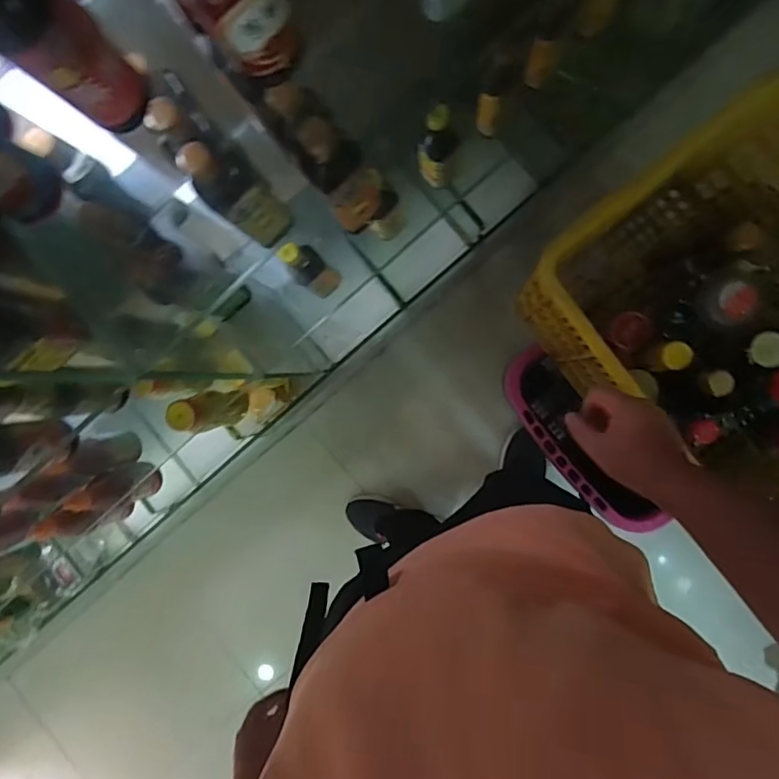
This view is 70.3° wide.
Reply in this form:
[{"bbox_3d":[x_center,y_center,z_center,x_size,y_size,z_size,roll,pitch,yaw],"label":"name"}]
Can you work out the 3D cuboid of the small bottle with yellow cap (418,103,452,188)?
[{"bbox_3d":[0.075,-0.397,0.913,0.056,0.179,0.052,0,91,7],"label":"small bottle with yellow cap"}]

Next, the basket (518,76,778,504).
[{"bbox_3d":[0.493,-0.041,0.750,0.361,0.314,0.521,-37,87,6],"label":"basket"}]

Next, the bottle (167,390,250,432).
[{"bbox_3d":[-0.310,0.037,0.986,0.066,0.216,0.060,0,91,7],"label":"bottle"}]

